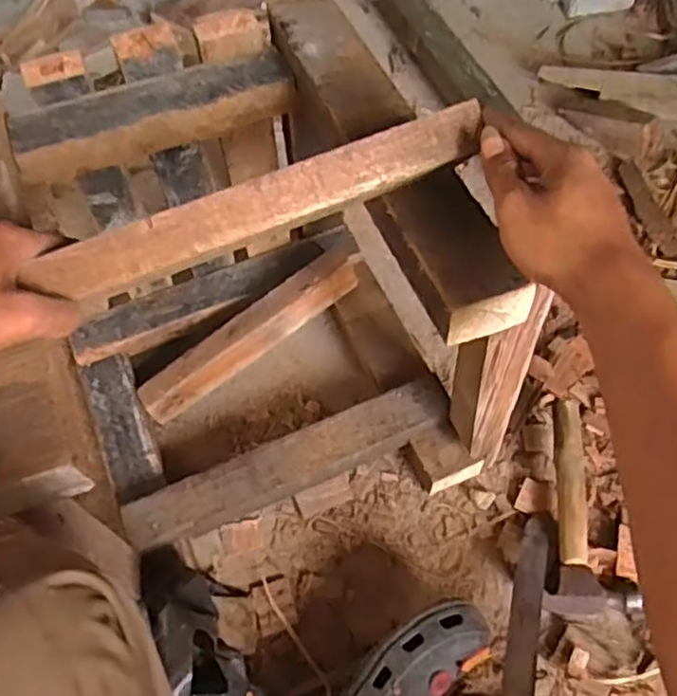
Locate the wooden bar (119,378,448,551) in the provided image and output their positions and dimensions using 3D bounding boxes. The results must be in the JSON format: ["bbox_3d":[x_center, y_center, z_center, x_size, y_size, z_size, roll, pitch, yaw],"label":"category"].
[{"bbox_3d":[-0.050,0.123,0.743,0.355,0.034,0.059,-21,60,-10],"label":"wooden bar"}]

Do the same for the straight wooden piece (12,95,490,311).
[{"bbox_3d":[-0.041,-0.089,0.428,0.279,0.026,0.031,-22,60,-7],"label":"straight wooden piece"}]

